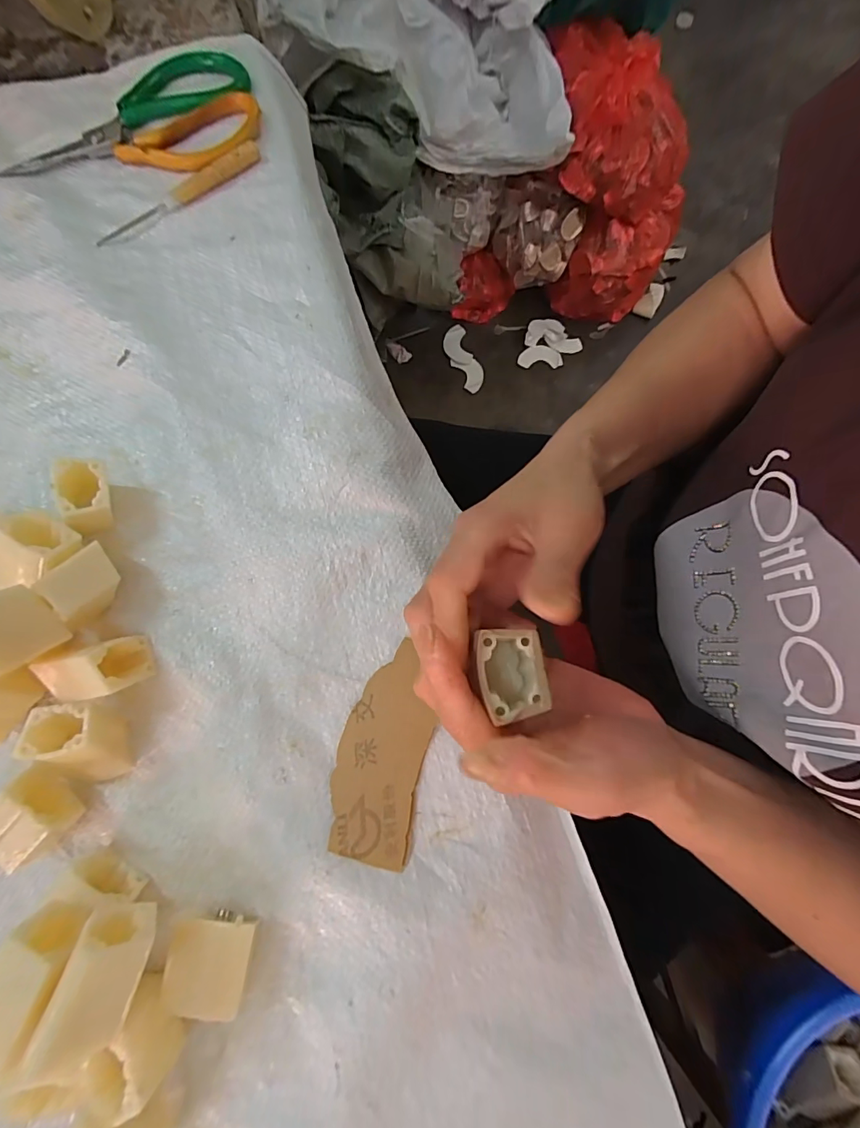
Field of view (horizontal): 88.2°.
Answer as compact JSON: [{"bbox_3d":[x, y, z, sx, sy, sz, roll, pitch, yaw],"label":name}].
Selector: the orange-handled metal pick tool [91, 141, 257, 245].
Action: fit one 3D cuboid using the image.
[{"bbox_3d":[-0.181,-0.268,0.319,0.130,0.011,0.018,-33,79,-6],"label":"orange-handled metal pick tool"}]

